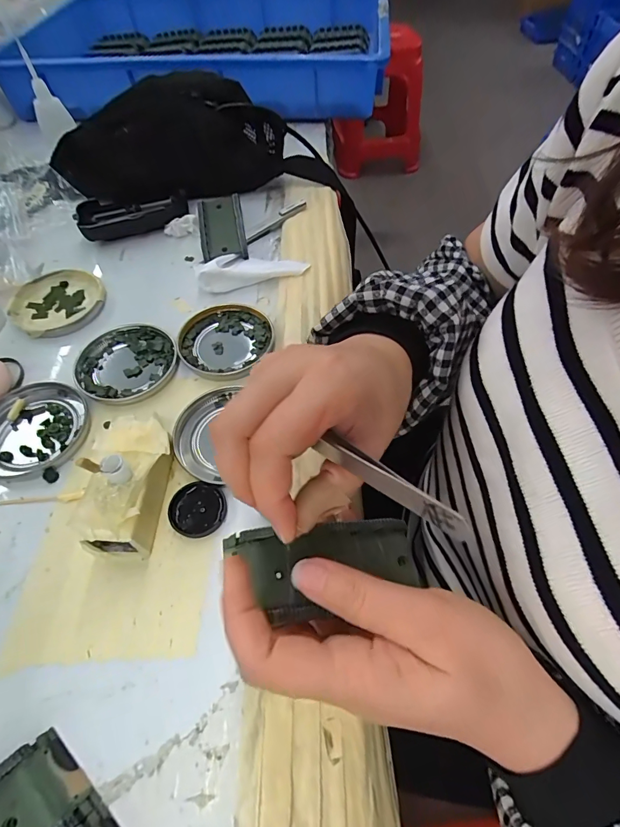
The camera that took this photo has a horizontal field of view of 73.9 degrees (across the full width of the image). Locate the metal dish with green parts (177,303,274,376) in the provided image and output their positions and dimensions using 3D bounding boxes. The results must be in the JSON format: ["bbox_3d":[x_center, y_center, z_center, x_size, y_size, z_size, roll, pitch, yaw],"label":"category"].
[{"bbox_3d":[-0.070,-0.062,0.347,0.077,0.008,0.074,0,57,1],"label":"metal dish with green parts"}]

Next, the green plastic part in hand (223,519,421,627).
[{"bbox_3d":[0.009,0.075,0.205,0.092,0.015,0.045,-3,56,-16],"label":"green plastic part in hand"}]

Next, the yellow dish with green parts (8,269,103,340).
[{"bbox_3d":[-0.230,-0.102,0.376,0.077,0.011,0.076,0,57,1],"label":"yellow dish with green parts"}]

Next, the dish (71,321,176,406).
[{"bbox_3d":[-0.149,-0.042,0.337,0.078,0.009,0.078,0,57,1],"label":"dish"}]

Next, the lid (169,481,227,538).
[{"bbox_3d":[-0.073,0.062,0.265,0.036,0.008,0.034,0,57,1],"label":"lid"}]

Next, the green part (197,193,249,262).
[{"bbox_3d":[-0.090,-0.191,0.422,0.044,0.020,0.090,-9,57,-5],"label":"green part"}]

